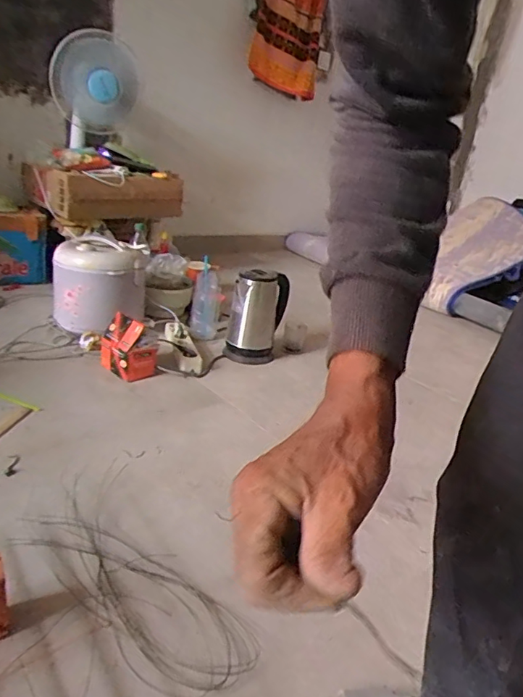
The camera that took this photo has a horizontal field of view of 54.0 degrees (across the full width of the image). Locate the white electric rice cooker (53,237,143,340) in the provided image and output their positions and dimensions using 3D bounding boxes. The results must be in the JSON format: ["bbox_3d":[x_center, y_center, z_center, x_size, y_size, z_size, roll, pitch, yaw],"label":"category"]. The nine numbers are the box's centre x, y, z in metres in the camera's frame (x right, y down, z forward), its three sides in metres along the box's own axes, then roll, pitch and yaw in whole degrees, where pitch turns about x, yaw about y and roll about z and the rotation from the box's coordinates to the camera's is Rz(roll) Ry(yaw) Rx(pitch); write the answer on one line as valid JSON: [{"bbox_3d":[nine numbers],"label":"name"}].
[{"bbox_3d":[-0.474,-0.178,1.503,0.248,0.249,0.202,2,23,-15],"label":"white electric rice cooker"}]

